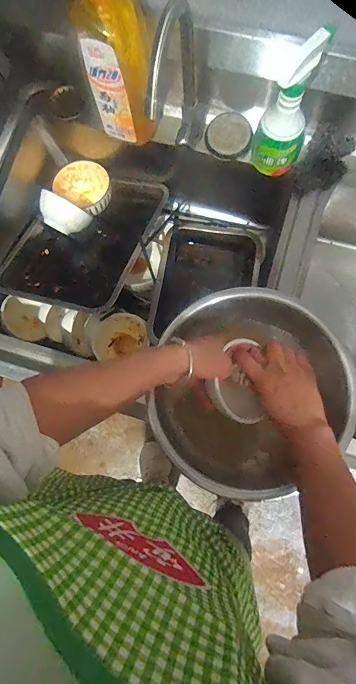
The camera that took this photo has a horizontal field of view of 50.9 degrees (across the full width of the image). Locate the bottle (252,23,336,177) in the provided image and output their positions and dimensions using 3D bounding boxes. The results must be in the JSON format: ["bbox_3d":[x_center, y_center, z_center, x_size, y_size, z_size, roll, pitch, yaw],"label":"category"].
[{"bbox_3d":[0.162,-0.338,0.553,0.076,0.188,0.082,0,79,1],"label":"bottle"}]

